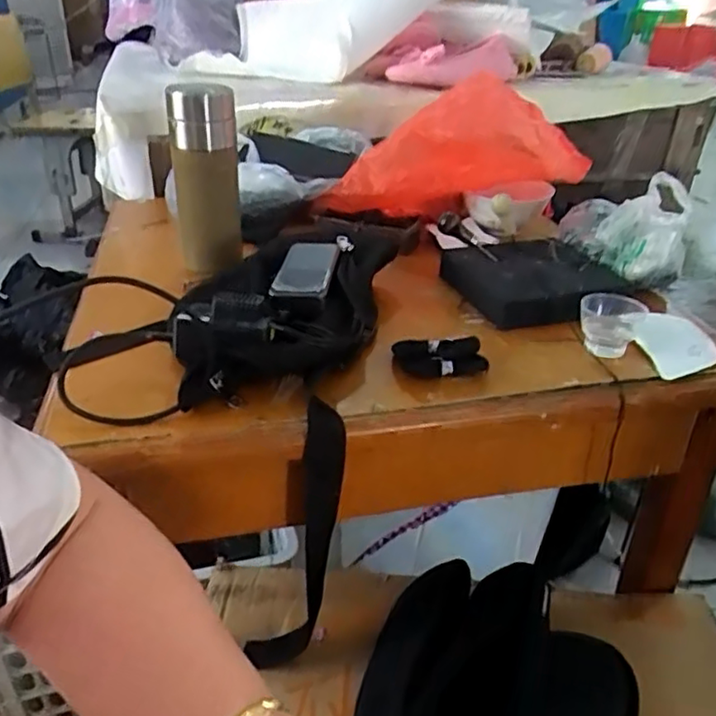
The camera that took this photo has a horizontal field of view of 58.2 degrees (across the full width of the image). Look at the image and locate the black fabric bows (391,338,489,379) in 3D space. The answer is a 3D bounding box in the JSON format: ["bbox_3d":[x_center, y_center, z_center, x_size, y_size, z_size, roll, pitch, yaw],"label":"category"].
[{"bbox_3d":[0.069,0.001,0.546,0.074,0.024,0.038,1,30,-1],"label":"black fabric bows"}]

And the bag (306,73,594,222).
[{"bbox_3d":[0.103,-0.249,0.796,0.322,0.128,0.115,-6,26,23],"label":"bag"}]

